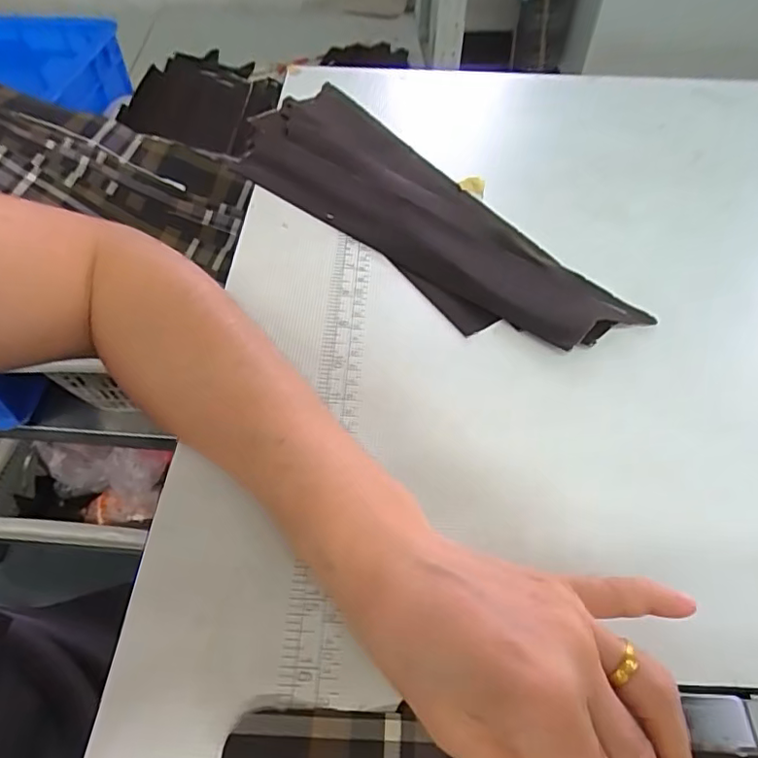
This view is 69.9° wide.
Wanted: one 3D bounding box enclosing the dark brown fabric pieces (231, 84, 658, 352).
[{"bbox_3d":[0.020,-0.120,0.376,0.114,0.016,0.324,-35,61,-25],"label":"dark brown fabric pieces"}]

